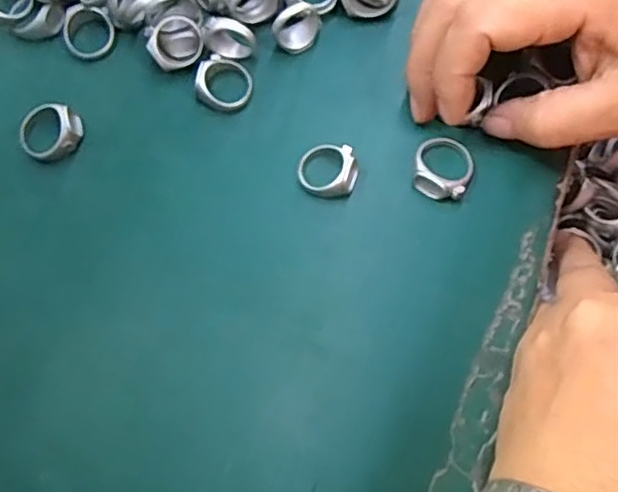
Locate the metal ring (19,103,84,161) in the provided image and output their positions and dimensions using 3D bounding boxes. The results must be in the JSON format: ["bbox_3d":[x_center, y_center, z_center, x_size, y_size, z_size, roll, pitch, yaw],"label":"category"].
[{"bbox_3d":[-0.112,-0.050,0.285,0.026,0.008,0.024,0,73,1],"label":"metal ring"}]

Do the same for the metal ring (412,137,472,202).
[{"bbox_3d":[0.056,-0.034,0.272,0.023,0.010,0.027,20,75,7],"label":"metal ring"}]

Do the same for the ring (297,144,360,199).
[{"bbox_3d":[0.008,-0.032,0.274,0.025,0.009,0.023,0,73,1],"label":"ring"}]

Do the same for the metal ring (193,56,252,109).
[{"bbox_3d":[-0.037,-0.072,0.289,0.023,0.010,0.024,0,73,1],"label":"metal ring"}]

